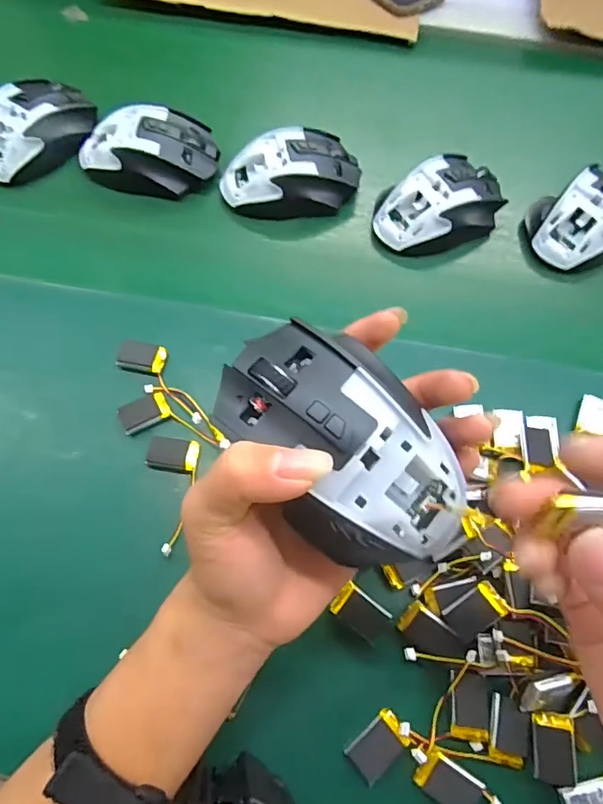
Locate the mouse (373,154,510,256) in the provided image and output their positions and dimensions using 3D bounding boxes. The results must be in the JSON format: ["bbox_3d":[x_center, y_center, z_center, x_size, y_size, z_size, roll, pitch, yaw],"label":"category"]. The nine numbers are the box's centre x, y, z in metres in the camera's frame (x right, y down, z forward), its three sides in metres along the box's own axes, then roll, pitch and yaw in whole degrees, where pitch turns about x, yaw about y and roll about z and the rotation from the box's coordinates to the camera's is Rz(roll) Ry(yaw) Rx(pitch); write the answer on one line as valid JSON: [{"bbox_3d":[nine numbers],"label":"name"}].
[{"bbox_3d":[0.114,-0.163,0.418,0.104,0.033,0.067,-31,71,-15],"label":"mouse"}]

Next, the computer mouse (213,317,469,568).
[{"bbox_3d":[0.018,0.019,0.211,0.065,0.042,0.111,-37,73,-17],"label":"computer mouse"}]

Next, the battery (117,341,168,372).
[{"bbox_3d":[-0.112,-0.032,0.358,0.031,0.007,0.019,10,64,2],"label":"battery"}]

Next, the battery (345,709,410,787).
[{"bbox_3d":[0.041,0.182,0.271,0.031,0.009,0.020,-39,72,-19],"label":"battery"}]

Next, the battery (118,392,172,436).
[{"bbox_3d":[-0.106,0.008,0.346,0.032,0.009,0.020,-25,68,-14],"label":"battery"}]

